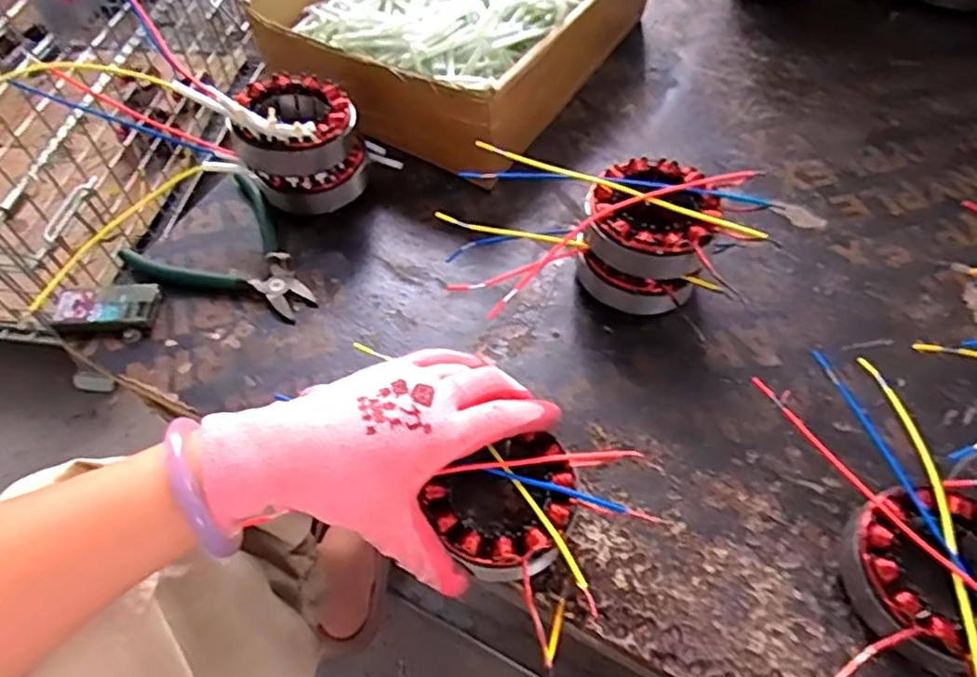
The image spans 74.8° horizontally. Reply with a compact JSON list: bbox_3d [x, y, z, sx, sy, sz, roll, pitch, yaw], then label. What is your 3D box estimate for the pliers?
[{"bbox_3d":[-0.185,-0.060,0.473,0.130,0.025,0.106,33,63,21],"label":"pliers"}]

